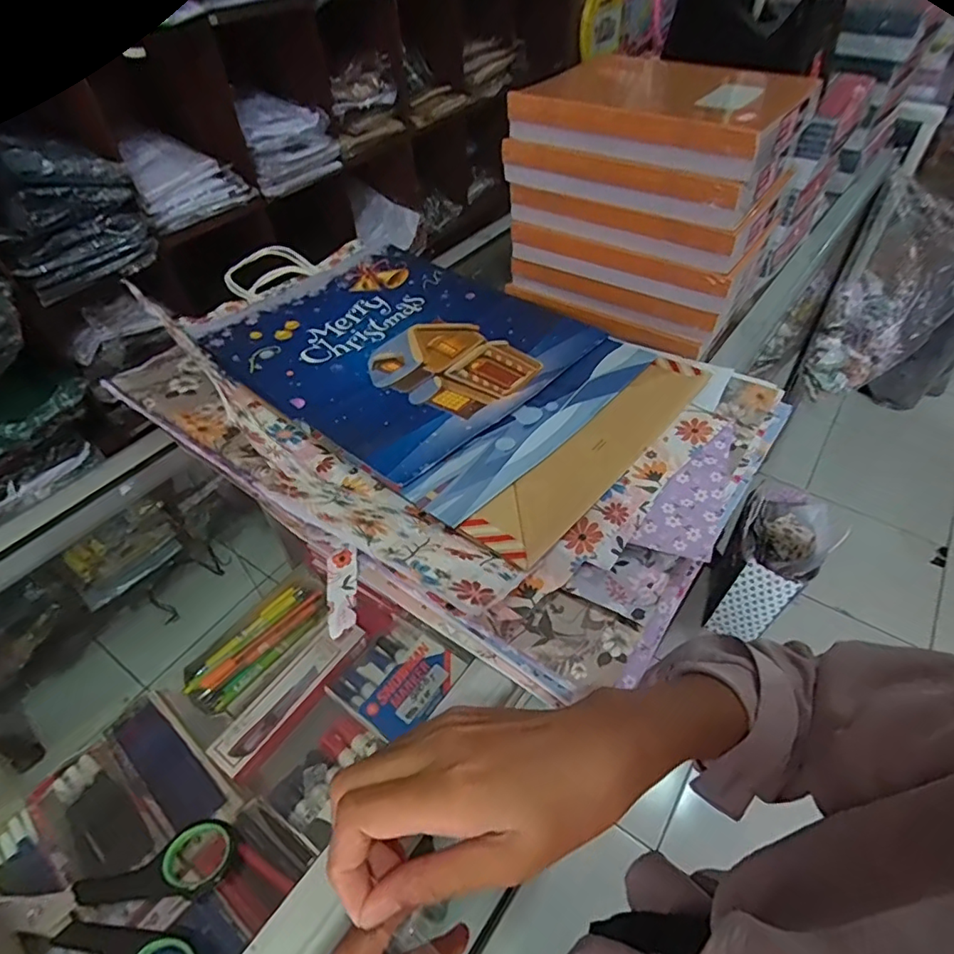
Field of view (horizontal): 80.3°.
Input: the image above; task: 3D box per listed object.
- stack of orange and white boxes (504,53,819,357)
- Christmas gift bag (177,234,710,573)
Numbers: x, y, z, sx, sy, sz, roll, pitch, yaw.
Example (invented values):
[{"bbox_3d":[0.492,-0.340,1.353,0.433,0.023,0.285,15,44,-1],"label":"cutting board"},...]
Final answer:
[{"bbox_3d":[0.176,-0.273,0.551,0.214,0.185,0.223,25,52,23],"label":"stack of orange and white boxes"},{"bbox_3d":[-0.068,-0.127,0.543,0.496,0.020,0.264,33,55,28],"label":"Christmas gift bag"}]

